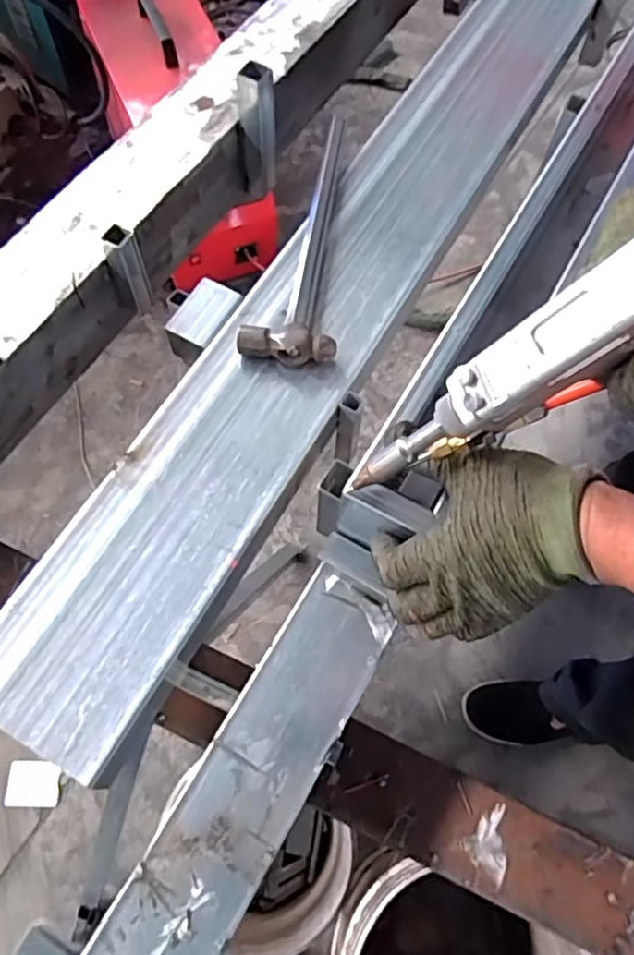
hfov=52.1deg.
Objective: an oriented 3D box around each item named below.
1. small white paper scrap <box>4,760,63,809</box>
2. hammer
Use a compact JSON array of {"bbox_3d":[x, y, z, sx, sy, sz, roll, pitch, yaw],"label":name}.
[{"bbox_3d":[-0.484,0.521,1.103,0.087,0.005,0.072,1,66,-2],"label":"small white paper scrap"},{"bbox_3d":[-0.019,-0.259,0.692,0.092,0.030,0.320,5,66,0],"label":"hammer"}]

